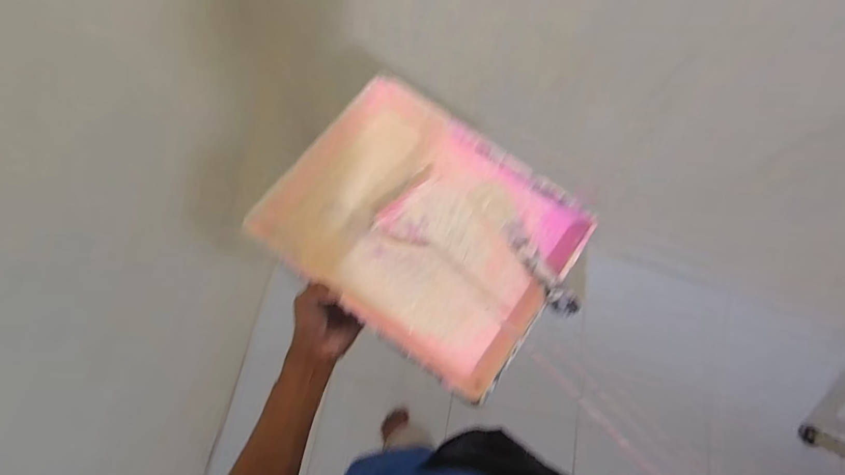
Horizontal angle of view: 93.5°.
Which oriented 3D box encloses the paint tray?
[{"bbox_3d":[0.000,-0.014,0.515,0.361,0.089,0.275,35,74,15],"label":"paint tray"}]

